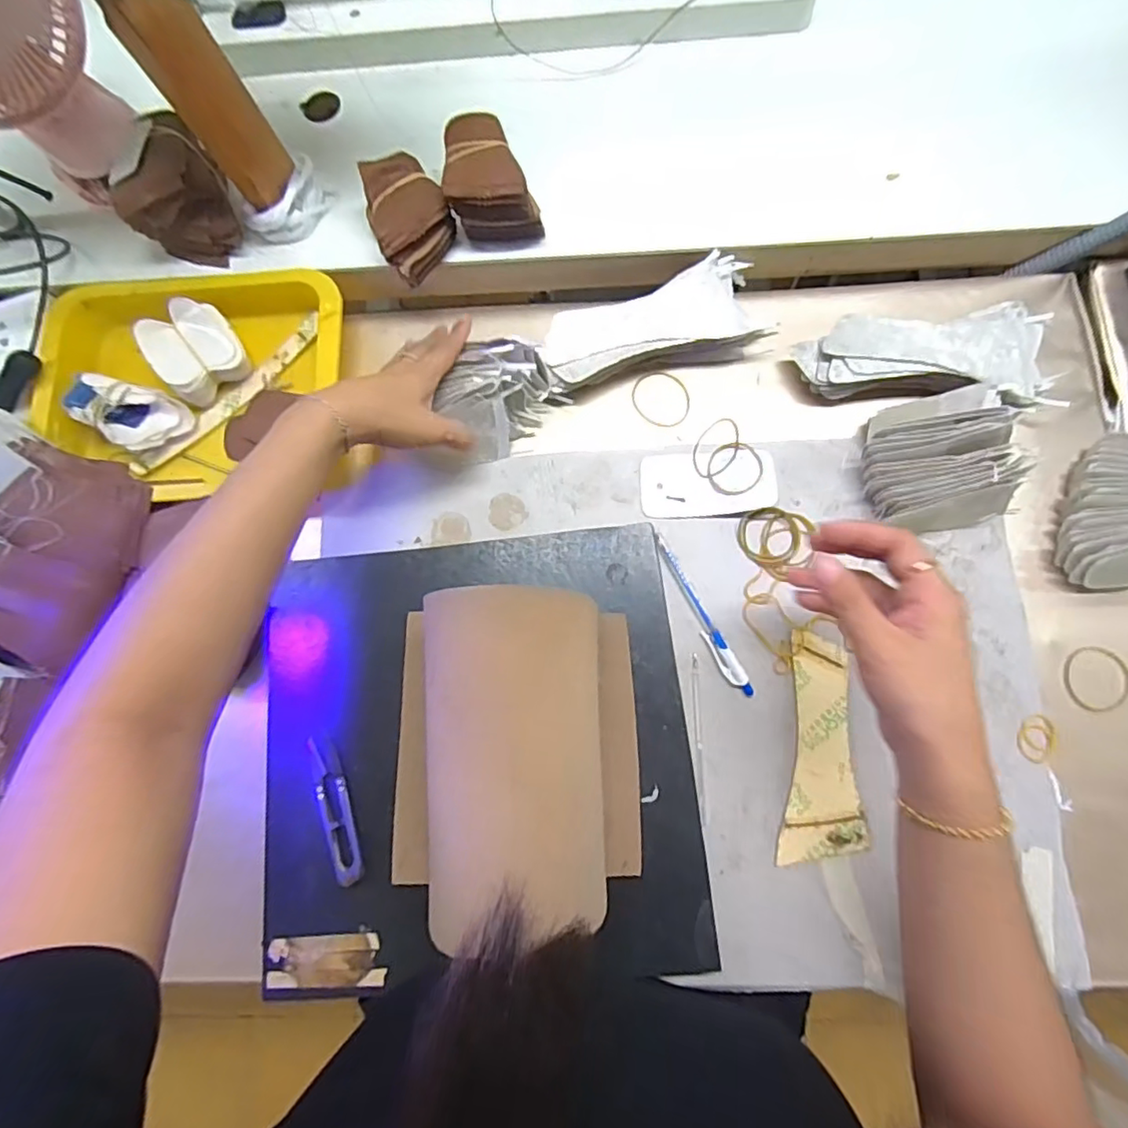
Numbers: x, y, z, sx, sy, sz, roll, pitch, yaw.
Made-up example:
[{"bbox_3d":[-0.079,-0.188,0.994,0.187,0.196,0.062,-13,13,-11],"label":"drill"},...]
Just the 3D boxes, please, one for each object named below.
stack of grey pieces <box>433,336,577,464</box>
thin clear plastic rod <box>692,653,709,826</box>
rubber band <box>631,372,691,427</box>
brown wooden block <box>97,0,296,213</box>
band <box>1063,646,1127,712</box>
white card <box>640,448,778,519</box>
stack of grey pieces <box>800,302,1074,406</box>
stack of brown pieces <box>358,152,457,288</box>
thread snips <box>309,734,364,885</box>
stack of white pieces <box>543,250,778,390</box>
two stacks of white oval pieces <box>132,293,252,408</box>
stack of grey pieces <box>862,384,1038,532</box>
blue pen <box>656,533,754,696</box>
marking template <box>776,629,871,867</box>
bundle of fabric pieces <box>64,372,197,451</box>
[{"bbox_3d":[-0.052,-0.136,0.467,0.087,0.061,0.067,-39,81,-3],"label":"stack of grey pieces"},{"bbox_3d":[0.100,0.127,0.433,0.006,0.004,0.119,-2,81,3],"label":"thin clear plastic rod"},{"bbox_3d":[0.081,-0.137,0.494,0.048,0.004,0.050,-1,76,5],"label":"rubber band"},{"bbox_3d":[-0.243,-0.322,0.408,0.051,0.159,0.022,-41,79,-5],"label":"brown wooden block"},{"bbox_3d":[0.384,0.083,0.423,0.045,0.004,0.046,8,79,5],"label":"band"},{"bbox_3d":[0.114,-0.065,0.469,0.102,0.007,0.053,-4,77,9],"label":"white card"},{"bbox_3d":[0.280,-0.156,0.463,0.181,0.037,0.078,-3,79,3],"label":"stack of grey pieces"},{"bbox_3d":[-0.124,-0.278,0.482,0.062,0.052,0.084,-28,78,-2],"label":"stack of brown pieces"},{"bbox_3d":[-0.161,0.174,0.416,0.021,0.009,0.099,-18,78,0],"label":"thread snips"},{"bbox_3d":[0.072,-0.187,0.468,0.191,0.037,0.070,-18,78,0],"label":"stack of white pieces"},{"bbox_3d":[-0.311,-0.181,0.499,0.067,0.048,0.062,-36,81,-3],"label":"two stacks of white oval pieces"},{"bbox_3d":[0.281,-0.078,0.433,0.110,0.060,0.101,-11,78,1],"label":"stack of grey pieces"},{"bbox_3d":[0.103,0.038,0.446,0.013,0.007,0.135,-28,78,-2],"label":"blue pen"},{"bbox_3d":[0.189,0.132,0.423,0.055,0.004,0.156,7,79,8],"label":"marking template"},{"bbox_3d":[-0.367,-0.126,0.500,0.086,0.042,0.052,22,81,8],"label":"bundle of fabric pieces"}]

